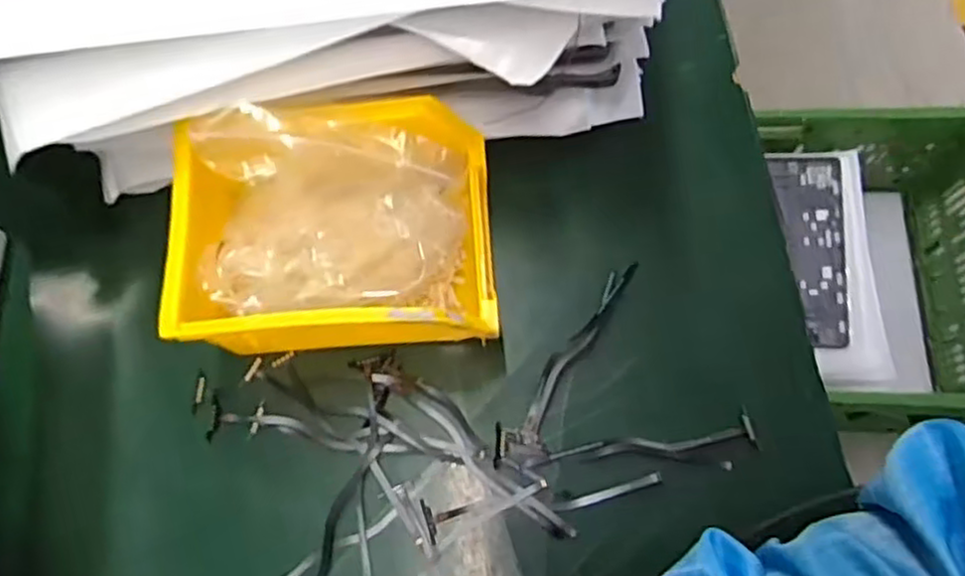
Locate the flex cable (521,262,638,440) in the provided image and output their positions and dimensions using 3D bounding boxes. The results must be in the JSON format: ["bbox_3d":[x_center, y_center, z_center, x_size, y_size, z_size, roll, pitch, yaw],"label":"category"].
[{"bbox_3d":[0.047,0.028,0.351,0.014,0.008,0.103,30,75,11],"label":"flex cable"}]

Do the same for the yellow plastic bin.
[{"bbox_3d":[-0.064,-0.024,0.330,0.134,0.088,0.101,-4,72,0],"label":"yellow plastic bin"}]

